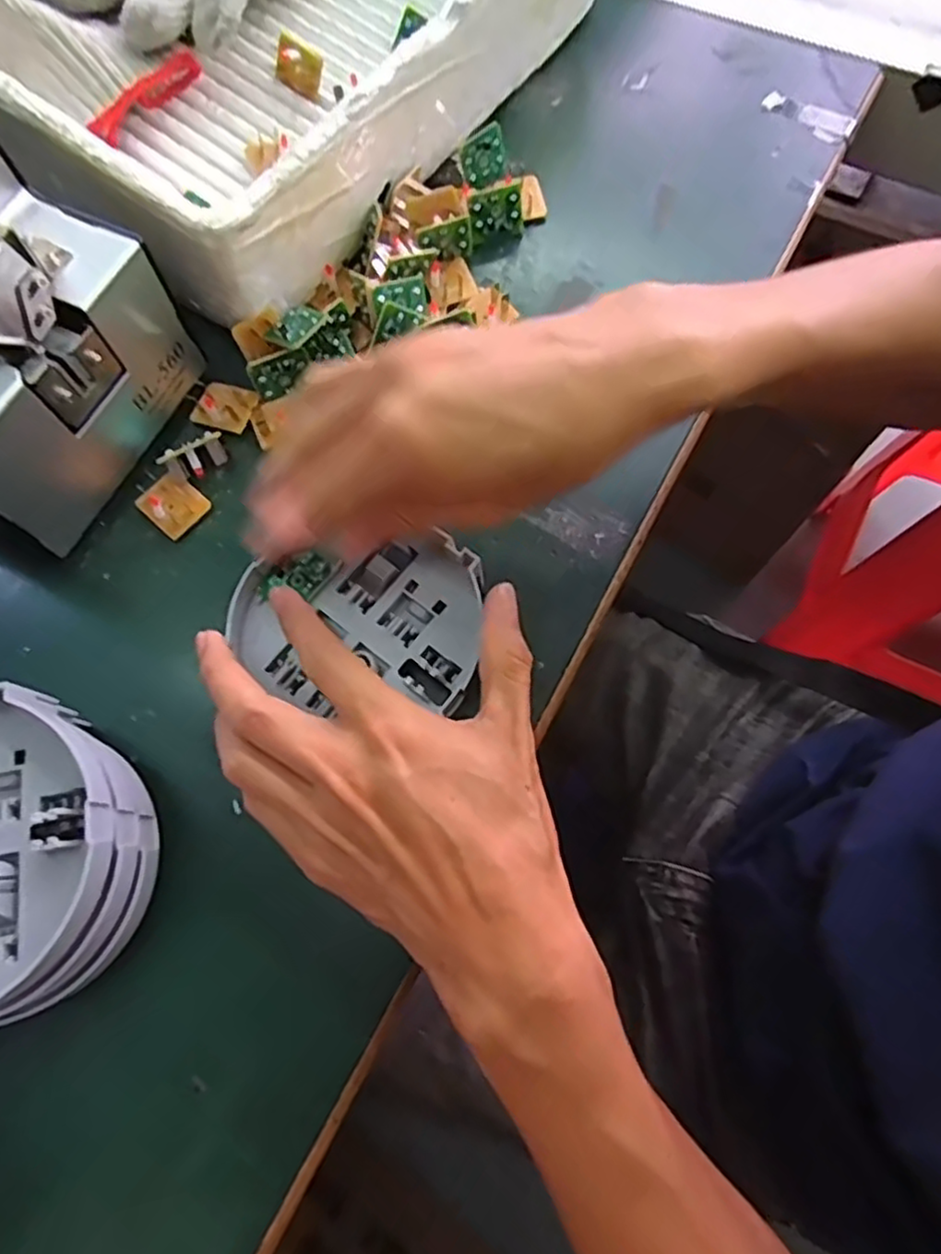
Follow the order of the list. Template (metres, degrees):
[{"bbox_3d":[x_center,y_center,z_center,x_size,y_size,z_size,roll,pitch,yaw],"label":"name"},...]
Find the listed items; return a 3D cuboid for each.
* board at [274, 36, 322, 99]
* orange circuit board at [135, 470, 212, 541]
[{"bbox_3d":[-0.095,-0.309,0.375,0.026,0.020,0.005,26,41,-5],"label":"board"},{"bbox_3d":[-0.141,-0.058,0.323,0.028,0.007,0.025,40,76,14],"label":"orange circuit board"}]

